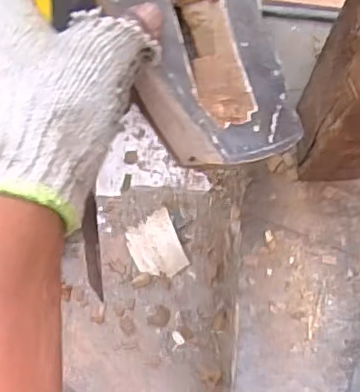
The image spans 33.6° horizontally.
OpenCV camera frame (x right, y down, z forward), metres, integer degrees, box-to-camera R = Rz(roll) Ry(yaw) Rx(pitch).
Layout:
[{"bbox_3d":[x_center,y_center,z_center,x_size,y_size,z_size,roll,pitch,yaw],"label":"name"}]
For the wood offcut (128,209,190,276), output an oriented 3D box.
[{"bbox_3d":[-0.023,0.049,0.569,0.048,0.007,0.061,-23,77,-3],"label":"wood offcut"}]

